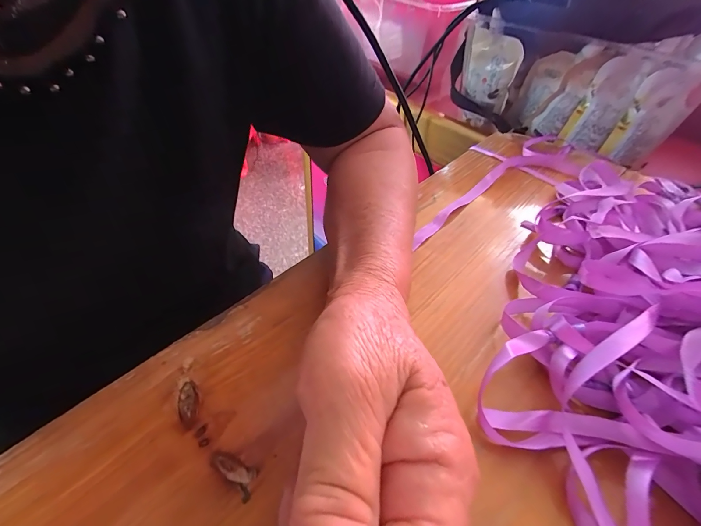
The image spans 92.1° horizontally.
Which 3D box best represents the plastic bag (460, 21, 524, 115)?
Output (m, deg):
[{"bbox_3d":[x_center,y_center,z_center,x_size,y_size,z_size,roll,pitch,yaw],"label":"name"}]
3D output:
[{"bbox_3d":[0.191,-0.267,0.474,0.021,0.096,0.084,-19,51,-22],"label":"plastic bag"}]

